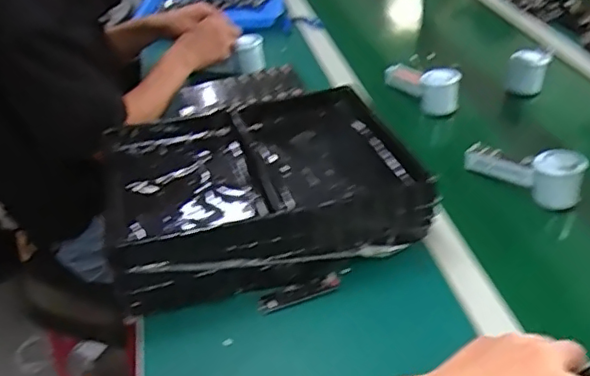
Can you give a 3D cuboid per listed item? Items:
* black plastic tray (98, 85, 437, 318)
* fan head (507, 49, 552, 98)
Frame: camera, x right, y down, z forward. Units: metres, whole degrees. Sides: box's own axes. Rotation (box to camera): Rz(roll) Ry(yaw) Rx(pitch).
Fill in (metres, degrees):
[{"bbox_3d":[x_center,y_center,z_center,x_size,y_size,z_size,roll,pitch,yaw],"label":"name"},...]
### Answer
[{"bbox_3d":[-0.051,-0.013,0.774,0.382,0.081,0.304,-11,37,-10],"label":"black plastic tray"},{"bbox_3d":[0.403,-0.204,1.014,0.062,0.066,0.076,12,39,19],"label":"fan head"}]

